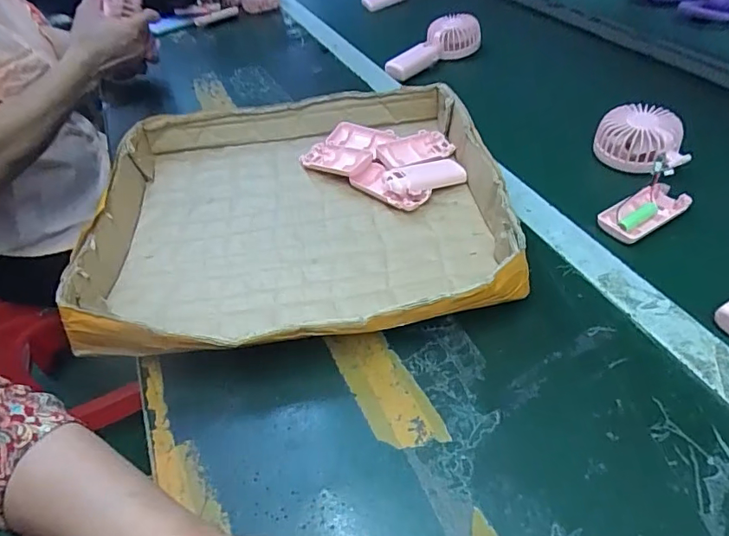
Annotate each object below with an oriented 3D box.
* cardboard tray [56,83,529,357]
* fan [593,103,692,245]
[{"bbox_3d":[-0.071,-0.071,0.521,0.394,0.062,0.381,-9,45,-2],"label":"cardboard tray"},{"bbox_3d":[0.295,-0.109,0.522,0.084,0.040,0.189,8,47,15],"label":"fan"}]

